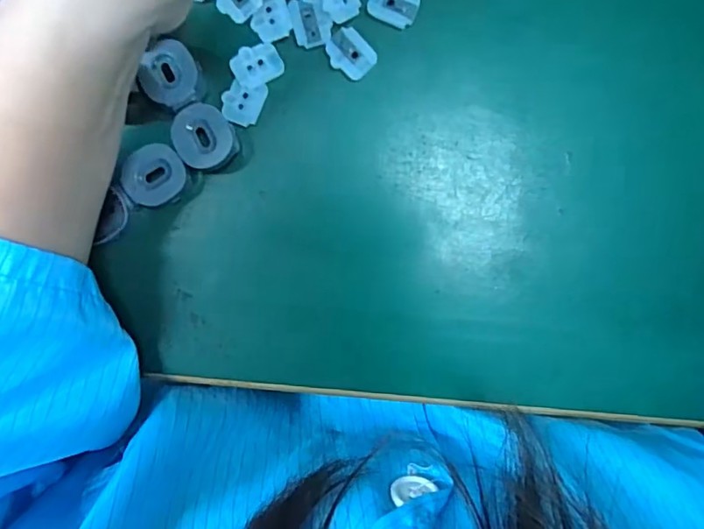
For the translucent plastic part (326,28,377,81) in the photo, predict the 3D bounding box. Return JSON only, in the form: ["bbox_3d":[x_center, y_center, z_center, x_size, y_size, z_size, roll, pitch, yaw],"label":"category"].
[{"bbox_3d":[-0.001,-0.095,0.244,0.022,0.004,0.018,43,93,-2],"label":"translucent plastic part"}]

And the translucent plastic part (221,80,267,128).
[{"bbox_3d":[-0.049,-0.073,0.245,0.017,0.004,0.020,18,94,-1],"label":"translucent plastic part"}]

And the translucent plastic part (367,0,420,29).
[{"bbox_3d":[0.019,-0.118,0.243,0.022,0.004,0.018,22,94,-1],"label":"translucent plastic part"}]

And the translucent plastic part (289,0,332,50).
[{"bbox_3d":[-0.018,-0.108,0.240,0.016,0.004,0.021,-12,94,1],"label":"translucent plastic part"}]

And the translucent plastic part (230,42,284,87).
[{"bbox_3d":[-0.043,-0.090,0.241,0.022,0.004,0.016,-25,93,2],"label":"translucent plastic part"}]

